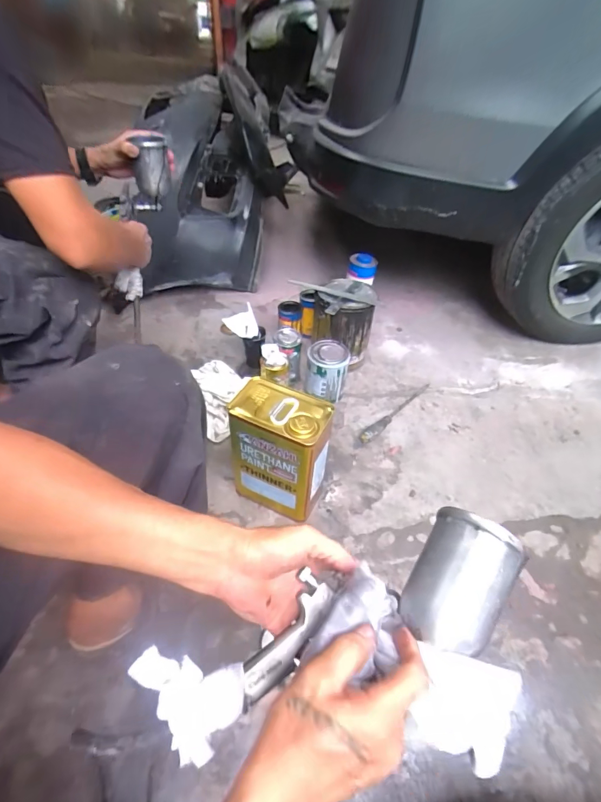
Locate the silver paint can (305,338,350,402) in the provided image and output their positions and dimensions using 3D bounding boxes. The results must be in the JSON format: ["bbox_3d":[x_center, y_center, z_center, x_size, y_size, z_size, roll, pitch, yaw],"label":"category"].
[{"bbox_3d":[0.066,-0.075,1.039,0.106,0.133,0.114,2,44,0],"label":"silver paint can"}]

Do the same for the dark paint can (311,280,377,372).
[{"bbox_3d":[0.110,-0.199,1.103,0.161,0.210,0.186,23,48,20],"label":"dark paint can"}]

